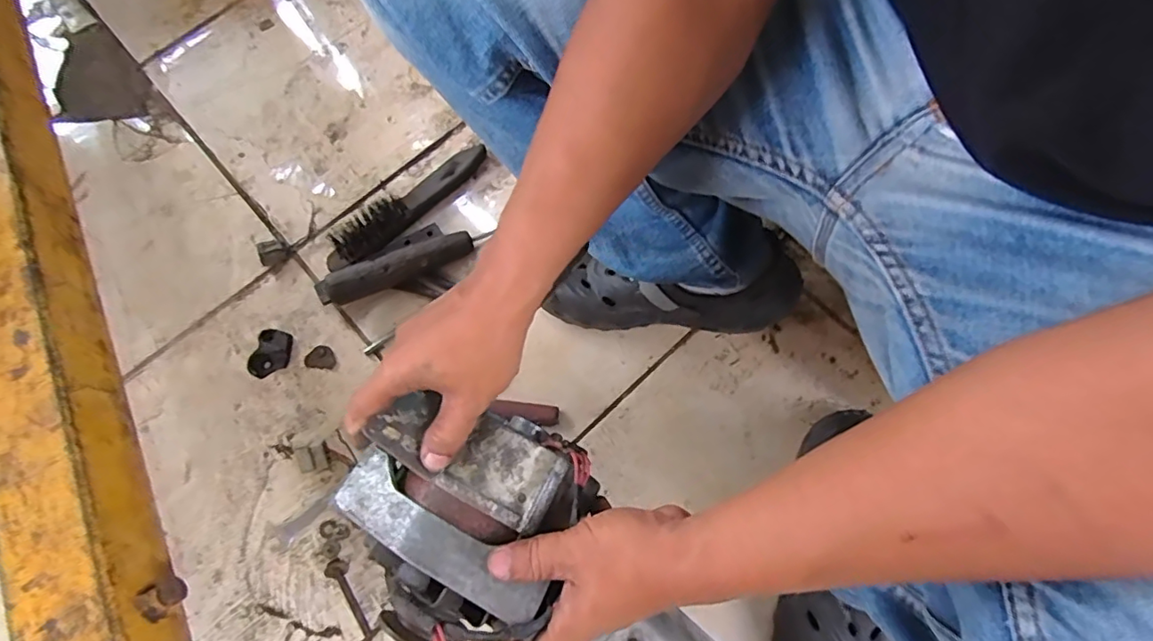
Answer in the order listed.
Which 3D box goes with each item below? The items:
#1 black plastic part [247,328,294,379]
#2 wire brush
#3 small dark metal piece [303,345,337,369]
[{"bbox_3d":[-0.348,0.037,0.636,0.037,0.013,0.057,12,70,6],"label":"black plastic part"},{"bbox_3d":[-0.208,-0.145,0.686,0.236,0.040,0.050,-42,74,-13],"label":"wire brush"},{"bbox_3d":[-0.293,0.041,0.638,0.036,0.004,0.025,3,69,2],"label":"small dark metal piece"}]

